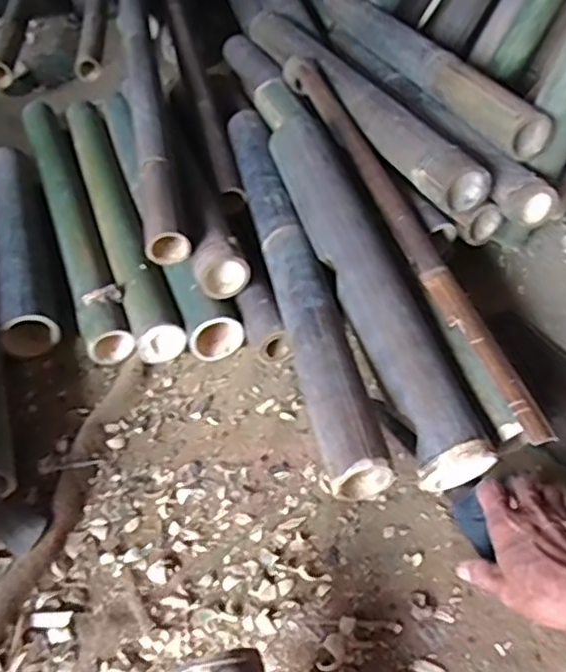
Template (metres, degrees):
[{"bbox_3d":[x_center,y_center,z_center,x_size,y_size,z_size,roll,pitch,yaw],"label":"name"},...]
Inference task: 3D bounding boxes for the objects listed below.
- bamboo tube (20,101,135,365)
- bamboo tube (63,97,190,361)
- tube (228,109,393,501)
[{"bbox_3d":[-0.332,-0.194,0.998,0.065,0.056,0.631,-17,48,-15],"label":"bamboo tube"},{"bbox_3d":[-0.259,-0.201,0.987,0.061,0.053,0.644,-16,48,-14],"label":"bamboo tube"},{"bbox_3d":[0.010,-0.094,0.801,0.068,0.078,0.636,-9,46,-8],"label":"tube"}]

